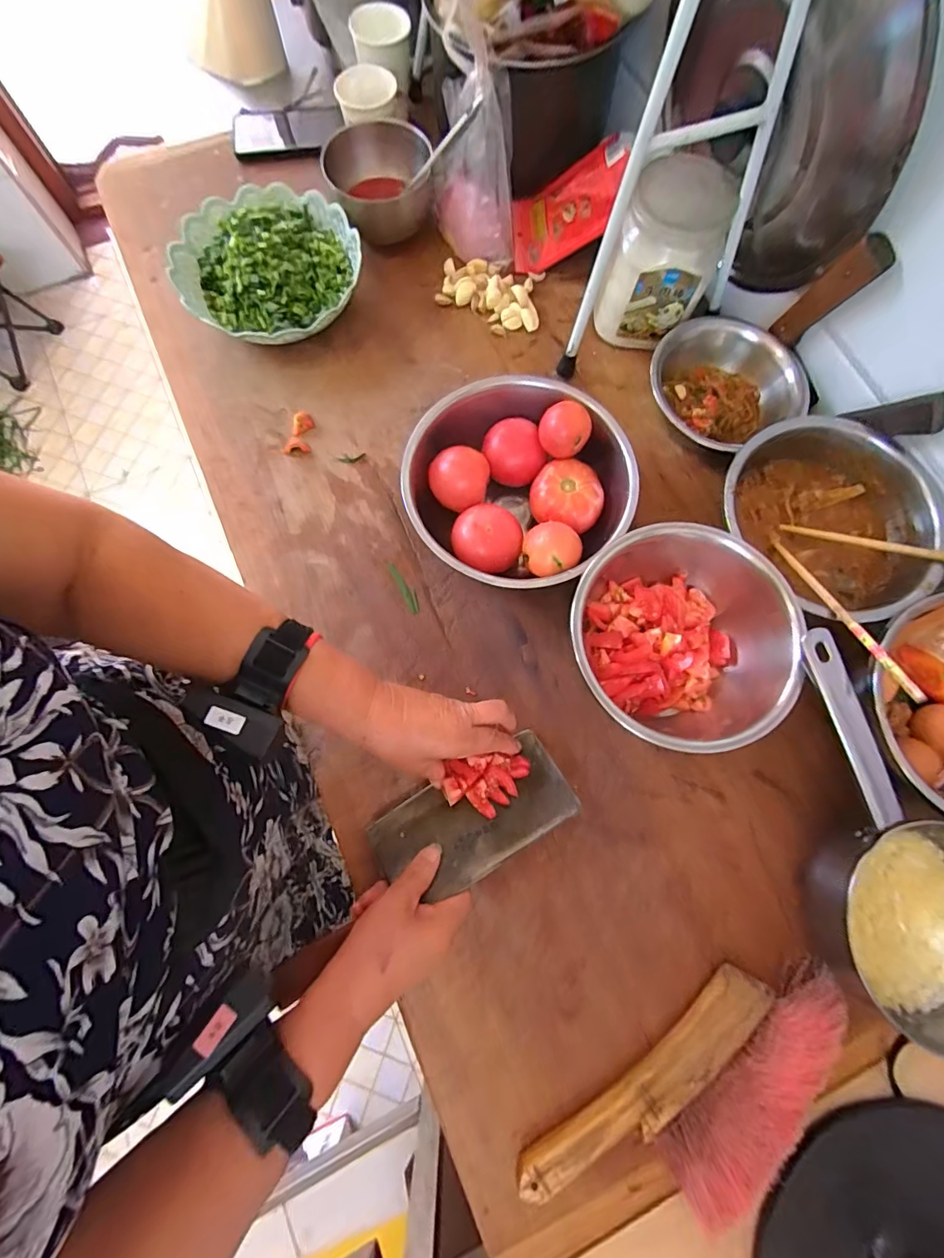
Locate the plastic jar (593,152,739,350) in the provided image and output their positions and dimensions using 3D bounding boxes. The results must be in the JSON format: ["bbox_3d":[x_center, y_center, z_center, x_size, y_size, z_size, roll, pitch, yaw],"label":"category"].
[{"bbox_3d":[0.203,-0.393,0.507,0.101,0.131,0.103,0,77,0],"label":"plastic jar"}]

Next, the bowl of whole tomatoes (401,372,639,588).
[{"bbox_3d":[0.046,-0.136,0.473,0.209,0.081,0.207,0,77,0],"label":"bowl of whole tomatoes"}]

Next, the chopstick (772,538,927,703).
[{"bbox_3d":[0.316,-0.017,0.406,0.009,0.008,0.191,-7,46,-1],"label":"chopstick"}]

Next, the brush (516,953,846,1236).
[{"bbox_3d":[0.190,0.385,0.377,0.288,0.026,0.117,-35,79,-7],"label":"brush"}]

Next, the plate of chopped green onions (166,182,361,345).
[{"bbox_3d":[-0.230,-0.409,0.542,0.199,0.070,0.194,0,77,0],"label":"plate of chopped green onions"}]

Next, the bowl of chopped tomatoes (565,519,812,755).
[{"bbox_3d":[0.184,0.009,0.432,0.183,0.089,0.186,0,77,0],"label":"bowl of chopped tomatoes"}]

